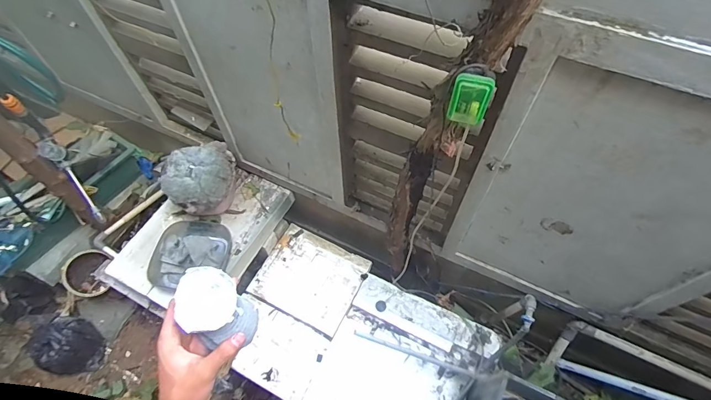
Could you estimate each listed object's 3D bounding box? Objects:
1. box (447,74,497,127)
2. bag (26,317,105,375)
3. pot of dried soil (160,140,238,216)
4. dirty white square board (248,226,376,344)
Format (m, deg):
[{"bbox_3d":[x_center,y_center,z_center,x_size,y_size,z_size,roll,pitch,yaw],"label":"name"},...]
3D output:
[{"bbox_3d":[0.186,-0.161,0.615,0.060,0.091,0.023,13,60,9],"label":"box"},{"bbox_3d":[-1.146,0.583,1.509,0.208,0.209,0.203,6,59,5],"label":"bag"},{"bbox_3d":[-0.532,-0.063,1.327,0.208,0.268,0.231,-16,60,-8],"label":"pot of dried soil"},{"bbox_3d":[-0.171,0.294,1.446,0.369,0.031,0.318,24,62,15],"label":"dirty white square board"}]

